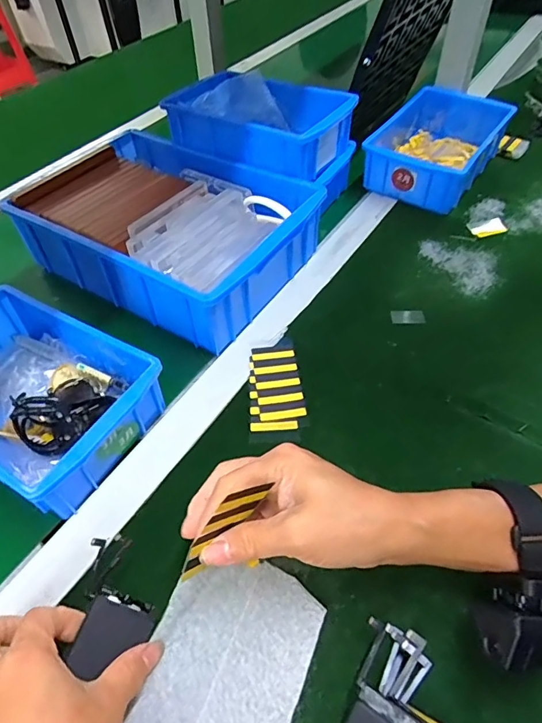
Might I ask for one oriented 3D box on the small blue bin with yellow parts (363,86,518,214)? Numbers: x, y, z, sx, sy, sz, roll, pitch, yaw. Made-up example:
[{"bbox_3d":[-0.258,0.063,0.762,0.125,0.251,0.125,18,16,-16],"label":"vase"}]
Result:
[{"bbox_3d":[0.226,-0.295,0.638,0.141,0.076,0.196,31,57,23],"label":"small blue bin with yellow parts"}]

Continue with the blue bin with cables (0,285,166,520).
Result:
[{"bbox_3d":[-0.205,0.028,0.397,0.201,0.073,0.126,25,55,19],"label":"blue bin with cables"}]

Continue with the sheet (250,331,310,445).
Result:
[{"bbox_3d":[0.002,0.023,0.424,0.049,0.004,0.112,-7,52,-2],"label":"sheet"}]

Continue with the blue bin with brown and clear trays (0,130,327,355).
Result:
[{"bbox_3d":[-0.113,-0.150,0.508,0.288,0.077,0.203,26,55,20],"label":"blue bin with brown and clear trays"}]

